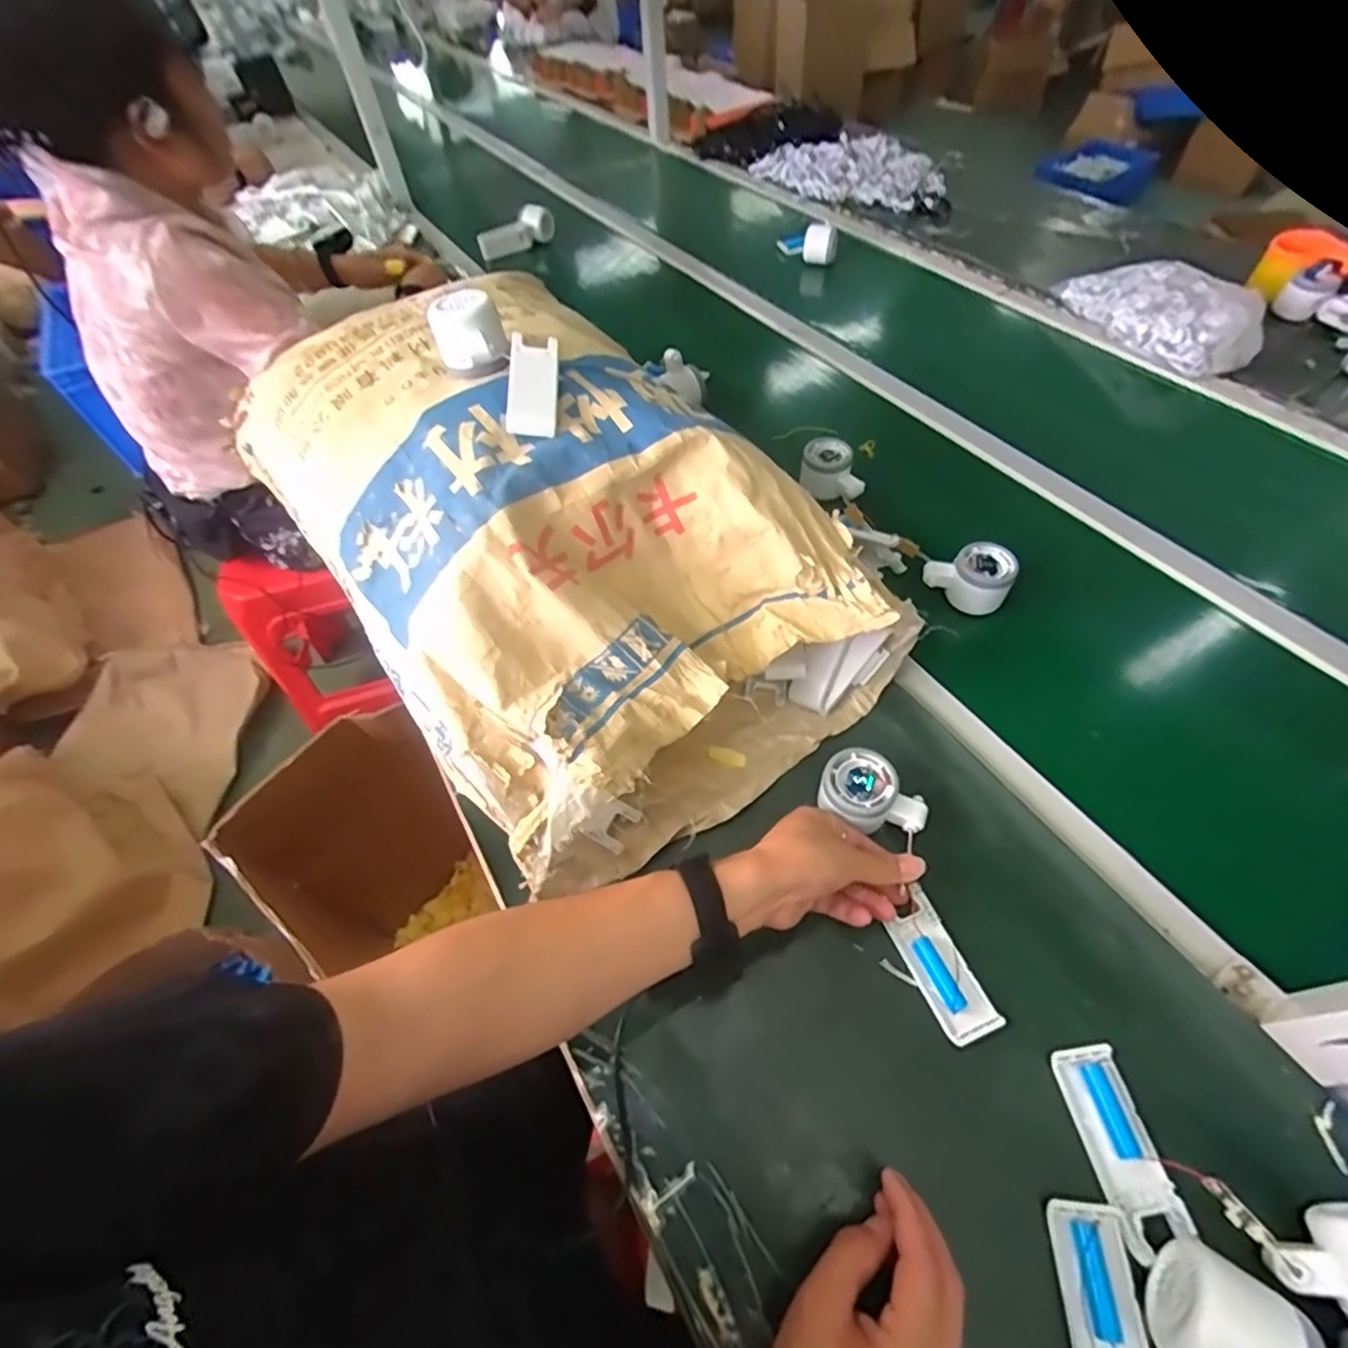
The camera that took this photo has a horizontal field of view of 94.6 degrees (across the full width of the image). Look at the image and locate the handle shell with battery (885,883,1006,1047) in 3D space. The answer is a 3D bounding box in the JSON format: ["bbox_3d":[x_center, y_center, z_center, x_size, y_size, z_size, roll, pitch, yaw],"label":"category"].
[{"bbox_3d":[0.193,0.209,0.452,0.042,0.023,0.100,-14,51,-7],"label":"handle shell with battery"}]

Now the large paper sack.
[{"bbox_3d":[-0.128,-0.138,0.598,0.379,0.217,0.615,-36,60,-21],"label":"large paper sack"}]

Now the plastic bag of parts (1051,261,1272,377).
[{"bbox_3d":[0.721,-0.538,0.914,0.141,0.062,0.279,-11,55,-4],"label":"plastic bag of parts"}]

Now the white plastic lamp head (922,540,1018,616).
[{"bbox_3d":[0.307,-0.104,0.649,0.080,0.054,0.047,25,59,19],"label":"white plastic lamp head"}]

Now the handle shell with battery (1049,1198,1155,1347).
[{"bbox_3d":[0.238,0.353,0.339,0.043,0.012,0.099,4,54,6],"label":"handle shell with battery"}]

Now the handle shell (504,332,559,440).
[{"bbox_3d":[-0.117,-0.239,0.510,0.038,0.020,0.093,0,75,3],"label":"handle shell"}]

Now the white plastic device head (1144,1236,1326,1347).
[{"bbox_3d":[0.278,0.345,0.314,0.051,0.049,0.080,33,62,24],"label":"white plastic device head"}]

